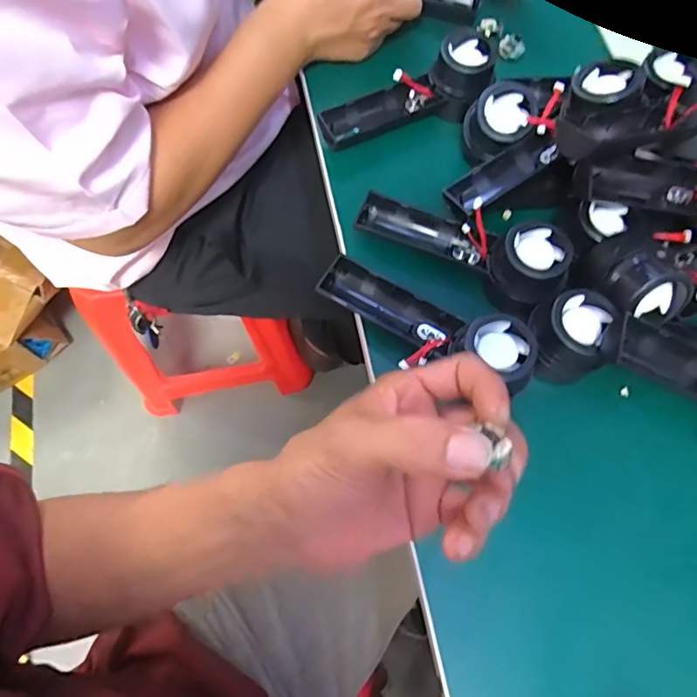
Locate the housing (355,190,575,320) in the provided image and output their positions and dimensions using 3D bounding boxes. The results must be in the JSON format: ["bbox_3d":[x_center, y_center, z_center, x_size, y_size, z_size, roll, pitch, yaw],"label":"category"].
[{"bbox_3d":[0.088,-0.086,0.395,0.160,0.047,0.060,33,72,10],"label":"housing"}]

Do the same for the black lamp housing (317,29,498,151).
[{"bbox_3d":[0.050,-0.222,0.451,0.156,0.046,0.053,-23,71,3],"label":"black lamp housing"}]

